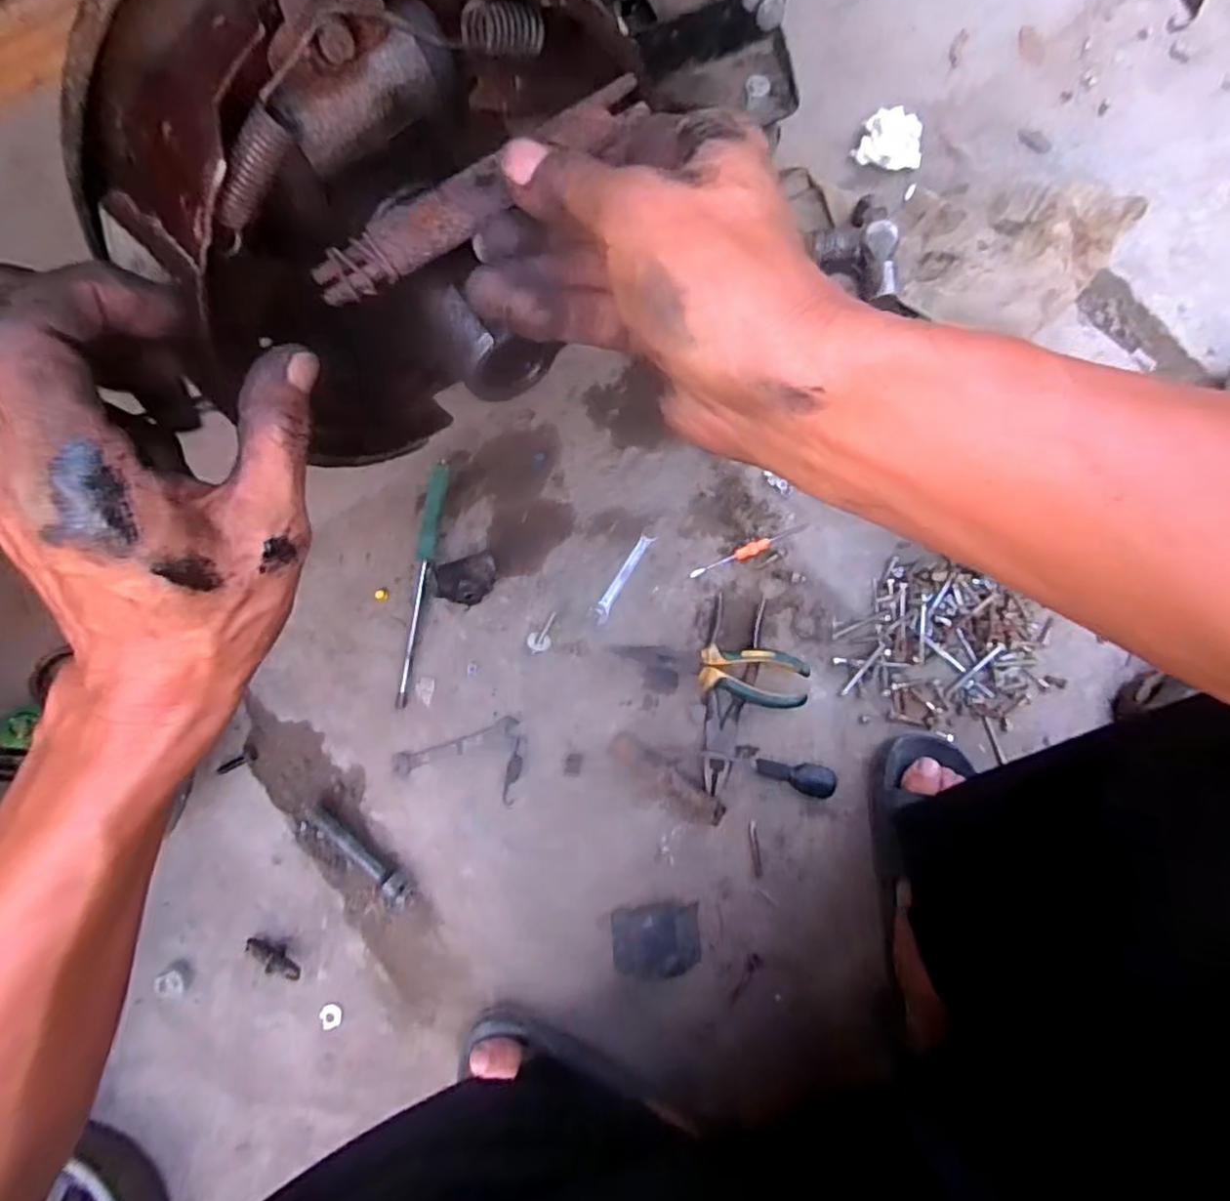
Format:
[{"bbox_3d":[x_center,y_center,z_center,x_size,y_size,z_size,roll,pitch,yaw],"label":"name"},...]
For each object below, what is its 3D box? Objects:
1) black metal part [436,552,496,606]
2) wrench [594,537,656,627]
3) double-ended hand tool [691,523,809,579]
[{"bbox_3d":[-0.151,-0.018,0.672,0.065,0.038,0.045,-18,81,-4],"label":"black metal part"},{"bbox_3d":[0.008,-0.024,0.693,0.017,0.009,0.106,31,81,4],"label":"wrench"},{"bbox_3d":[0.143,-0.053,0.696,0.131,0.010,0.013,-25,84,-5],"label":"double-ended hand tool"}]

